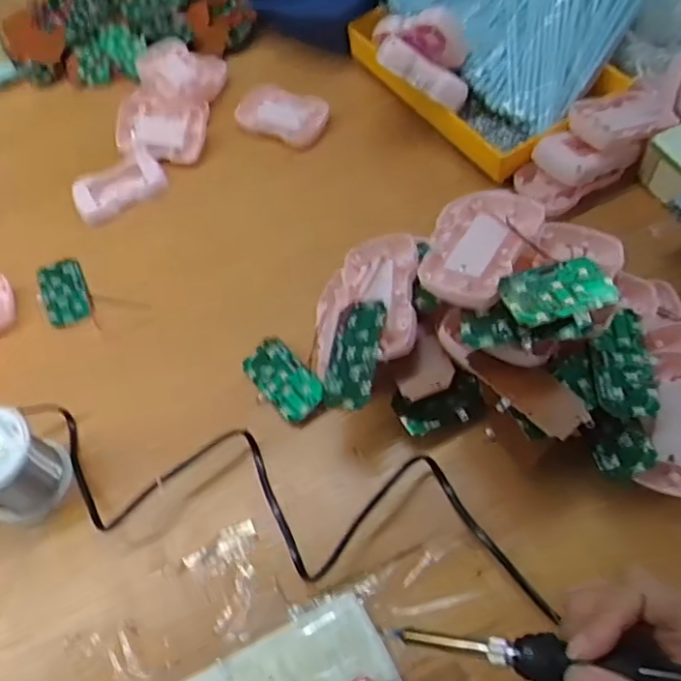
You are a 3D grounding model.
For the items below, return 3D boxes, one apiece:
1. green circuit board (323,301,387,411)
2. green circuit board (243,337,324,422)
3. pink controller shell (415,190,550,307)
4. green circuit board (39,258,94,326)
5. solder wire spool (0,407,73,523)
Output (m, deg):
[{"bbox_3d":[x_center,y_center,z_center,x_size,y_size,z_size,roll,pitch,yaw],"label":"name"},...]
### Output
[{"bbox_3d":[0.009,0.010,0.408,0.041,0.005,0.071,-2,71,42],"label":"green circuit board"},{"bbox_3d":[-0.043,0.029,0.469,0.036,0.004,0.074,-48,58,3],"label":"green circuit board"},{"bbox_3d":[0.088,-0.059,0.401,0.060,0.018,0.090,18,64,30],"label":"pink controller shell"},{"bbox_3d":[-0.241,-0.043,0.547,0.038,0.005,0.069,-23,61,-11],"label":"green circuit board"},{"bbox_3d":[-0.232,0.086,0.430,0.061,0.066,0.060,-3,60,5],"label":"solder wire spool"}]

